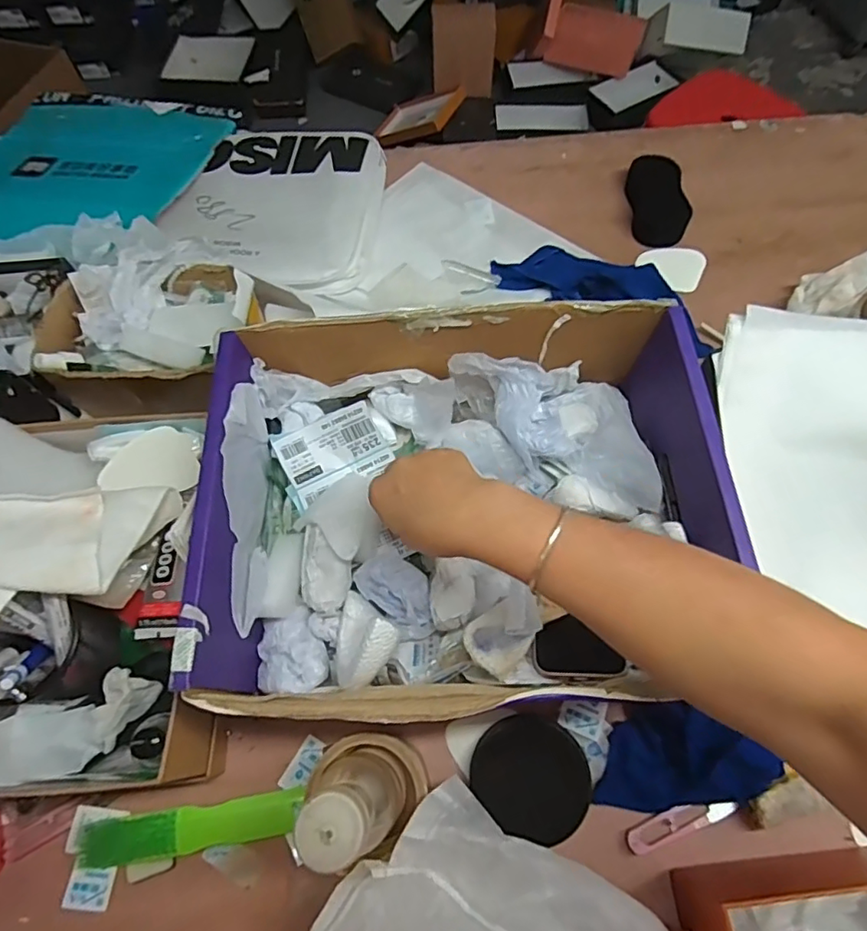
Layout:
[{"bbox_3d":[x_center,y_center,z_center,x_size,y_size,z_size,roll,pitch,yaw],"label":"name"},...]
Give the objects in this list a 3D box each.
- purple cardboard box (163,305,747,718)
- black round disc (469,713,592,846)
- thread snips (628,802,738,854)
[{"bbox_3d":[0.021,0.030,0.476,0.394,0.120,0.319,-3,66,0],"label":"purple cardboard box"},{"bbox_3d":[0.082,0.257,0.458,0.088,0.006,0.094,-4,74,15],"label":"black round disc"},{"bbox_3d":[0.202,0.289,0.453,0.097,0.013,0.020,-17,67,-6],"label":"thread snips"}]

